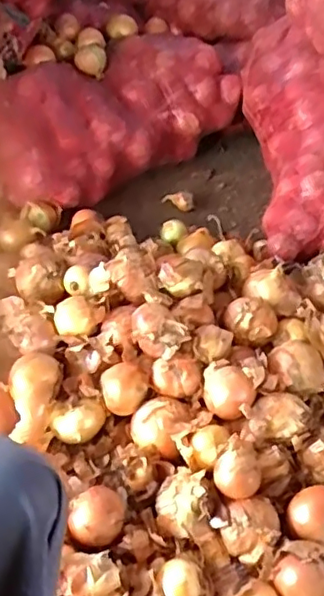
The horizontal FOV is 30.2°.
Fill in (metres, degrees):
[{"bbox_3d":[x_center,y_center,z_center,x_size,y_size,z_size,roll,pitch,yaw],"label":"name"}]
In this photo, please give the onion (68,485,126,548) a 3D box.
[{"bbox_3d":[-0.088,0.298,0.819,0.074,0.055,0.072,3,42,-3],"label":"onion"}]

